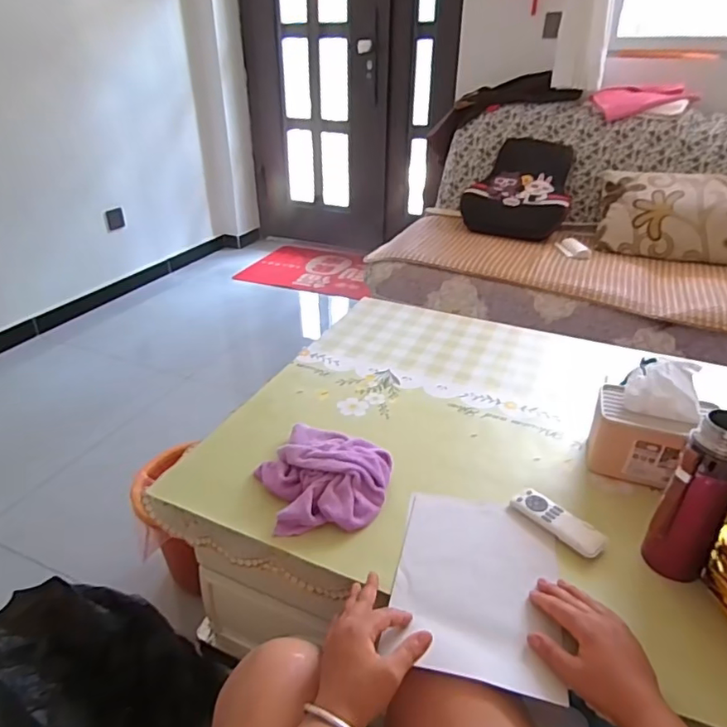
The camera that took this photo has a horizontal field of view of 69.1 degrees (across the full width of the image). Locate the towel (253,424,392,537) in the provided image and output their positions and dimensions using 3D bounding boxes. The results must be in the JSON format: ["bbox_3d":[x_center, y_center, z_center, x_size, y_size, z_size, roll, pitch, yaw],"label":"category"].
[{"bbox_3d":[-0.060,0.160,0.740,0.175,0.052,0.169,12,33,18],"label":"towel"}]

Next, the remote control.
[{"bbox_3d":[0.257,0.206,0.698,0.049,0.014,0.122,-20,37,-31],"label":"remote control"}]

